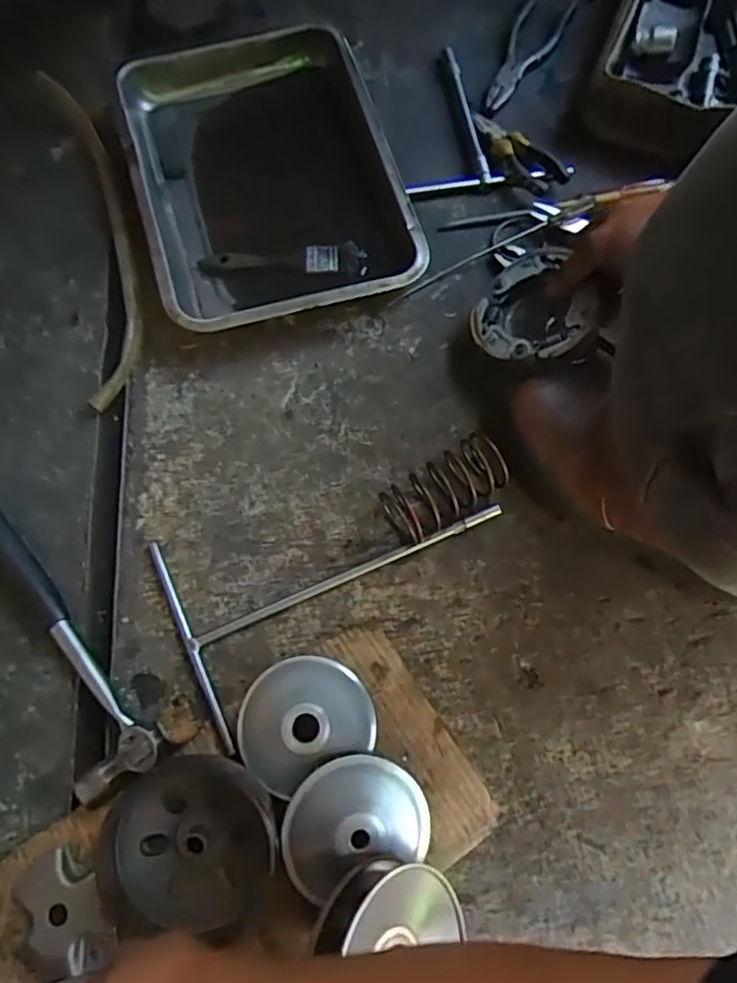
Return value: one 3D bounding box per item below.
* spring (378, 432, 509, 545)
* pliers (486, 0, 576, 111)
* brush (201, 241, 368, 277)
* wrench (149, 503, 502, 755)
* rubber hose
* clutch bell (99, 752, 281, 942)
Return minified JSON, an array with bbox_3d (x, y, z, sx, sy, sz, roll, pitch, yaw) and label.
[{"bbox_3d":[0.068,-0.005,0.560,0.111,0.045,0.059,-32,77,-9],"label":"spring"},{"bbox_3d":[0.181,-0.516,0.714,0.058,0.019,0.170,28,76,7],"label":"pliers"},{"bbox_3d":[-0.090,-0.240,0.629,0.172,0.027,0.023,0,74,0],"label":"brush"},{"bbox_3d":[-0.022,0.074,0.551,0.305,0.010,0.187,-24,76,-7],"label":"wrench"},{"bbox_3d":[-0.286,-0.275,0.644,0.058,0.031,0.404,-14,75,-4],"label":"rubber hose"},{"bbox_3d":[-0.140,0.270,0.473,0.138,0.047,0.130,-3,74,-1],"label":"clutch bell"}]

